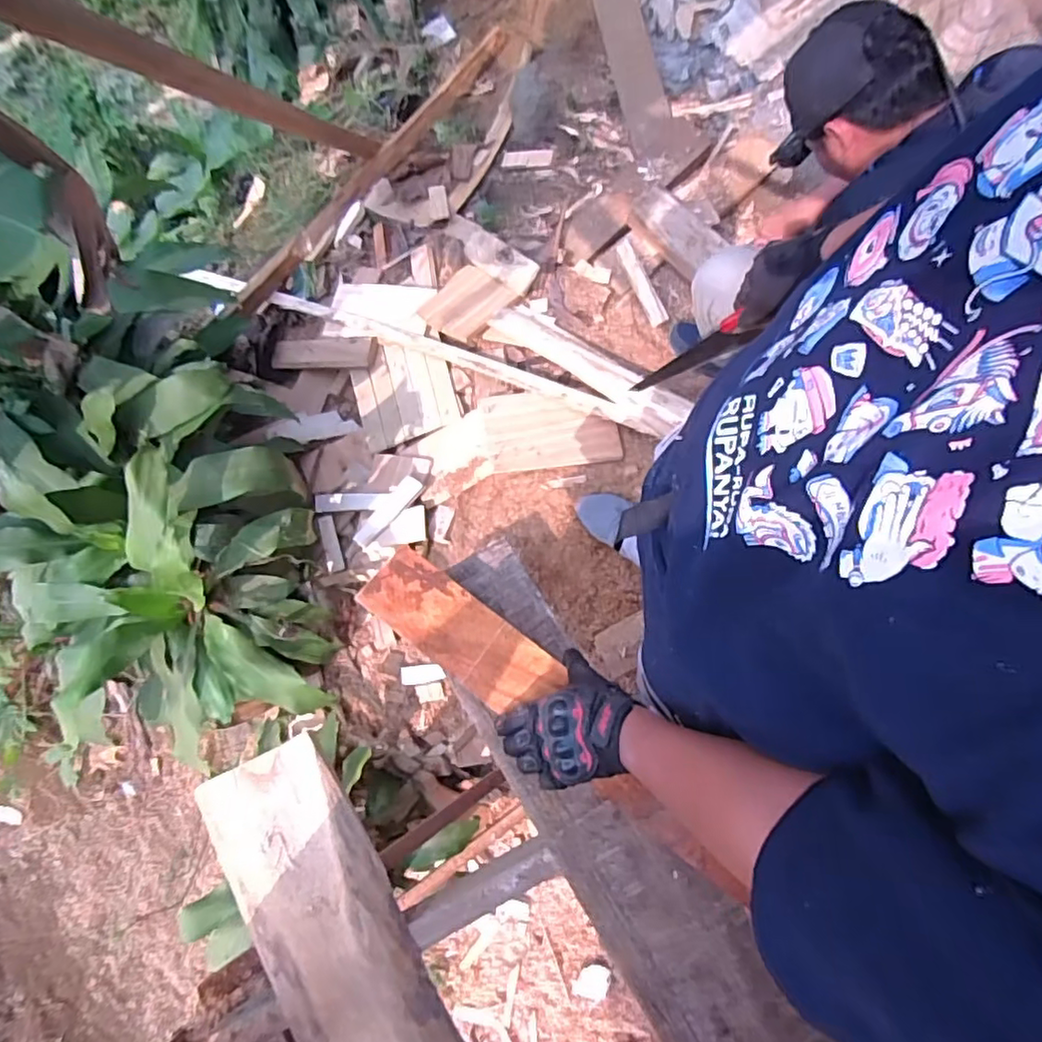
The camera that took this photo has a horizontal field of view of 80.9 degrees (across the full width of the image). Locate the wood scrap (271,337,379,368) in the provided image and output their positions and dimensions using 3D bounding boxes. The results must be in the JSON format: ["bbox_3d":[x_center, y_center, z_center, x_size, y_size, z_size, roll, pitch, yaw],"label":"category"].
[{"bbox_3d":[-0.546,-0.465,1.689,0.308,0.031,0.086,2,77,17],"label":"wood scrap"}]

